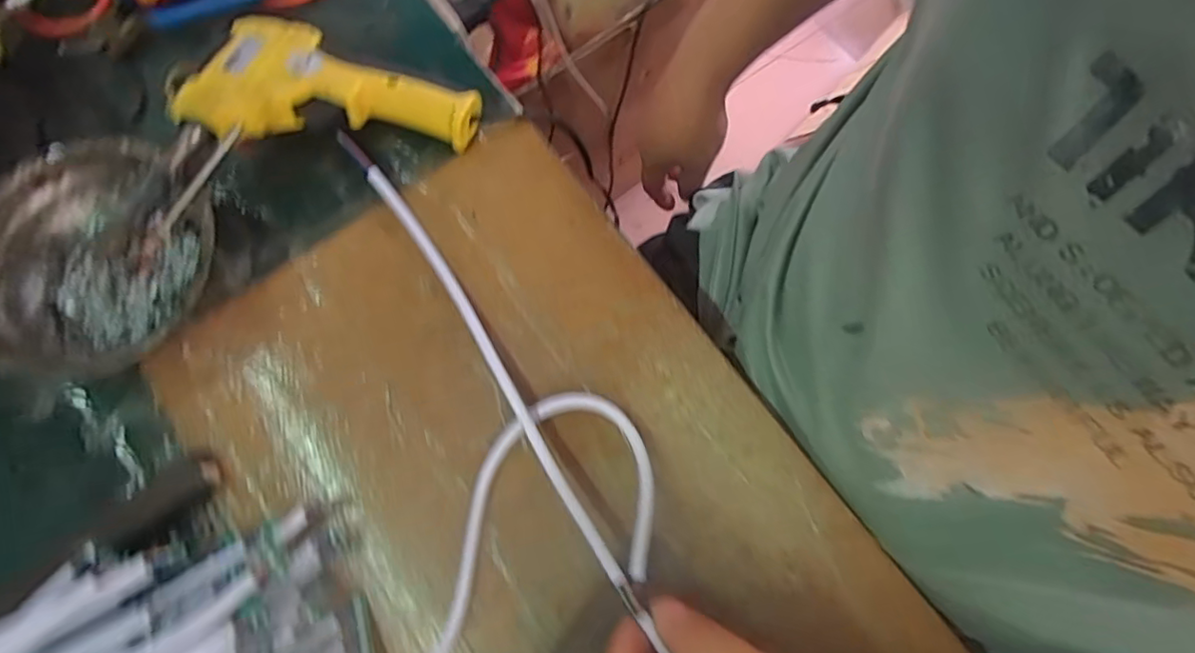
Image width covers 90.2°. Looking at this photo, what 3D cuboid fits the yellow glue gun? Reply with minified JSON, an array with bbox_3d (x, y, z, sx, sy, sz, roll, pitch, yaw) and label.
[{"bbox_3d":[-0.151,-0.147,0.351,0.153,0.045,0.082,-5,75,-3],"label":"yellow glue gun"}]

